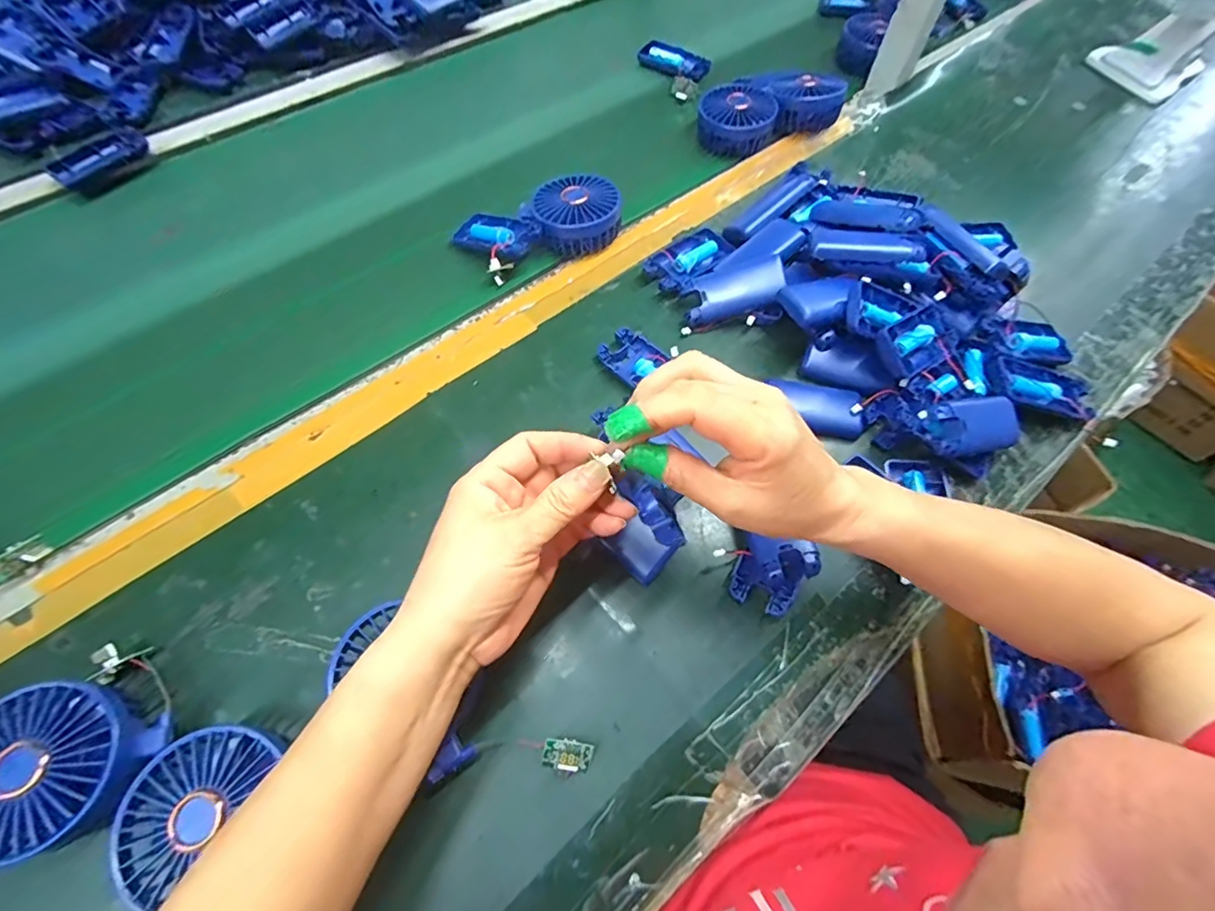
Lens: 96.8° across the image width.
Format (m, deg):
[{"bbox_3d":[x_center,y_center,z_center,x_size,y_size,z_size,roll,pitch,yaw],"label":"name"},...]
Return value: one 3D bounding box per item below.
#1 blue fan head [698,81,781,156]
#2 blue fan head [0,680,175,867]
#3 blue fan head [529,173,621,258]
[{"bbox_3d":[0.155,-0.404,0.638,0.087,0.034,0.104,16,64,4],"label":"blue fan head"},{"bbox_3d":[-0.323,0.180,0.314,0.091,0.050,0.085,1,64,-3],"label":"blue fan head"},{"bbox_3d":[-0.032,-0.242,0.544,0.083,0.037,0.079,1,64,-3],"label":"blue fan head"}]

